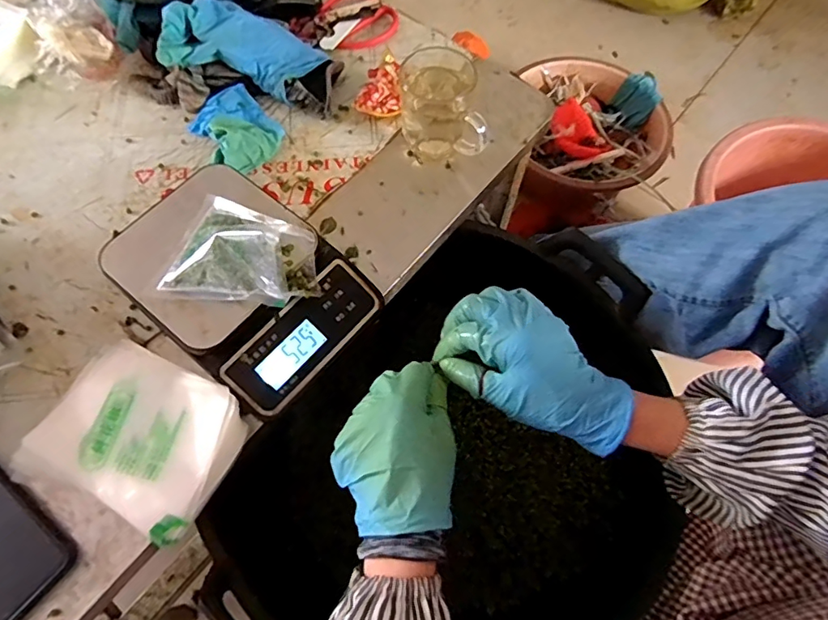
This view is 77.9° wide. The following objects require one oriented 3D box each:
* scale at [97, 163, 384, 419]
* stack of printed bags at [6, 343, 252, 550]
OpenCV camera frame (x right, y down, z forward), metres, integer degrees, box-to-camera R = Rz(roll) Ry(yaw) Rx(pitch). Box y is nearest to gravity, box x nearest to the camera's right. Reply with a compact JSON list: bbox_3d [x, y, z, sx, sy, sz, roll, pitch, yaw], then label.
[{"bbox_3d":[-0.155,-0.026,0.461,0.211,0.060,0.150,38,70,14],"label":"scale"},{"bbox_3d":[-0.221,0.102,0.417,0.150,0.030,0.124,25,68,9],"label":"stack of printed bags"}]

